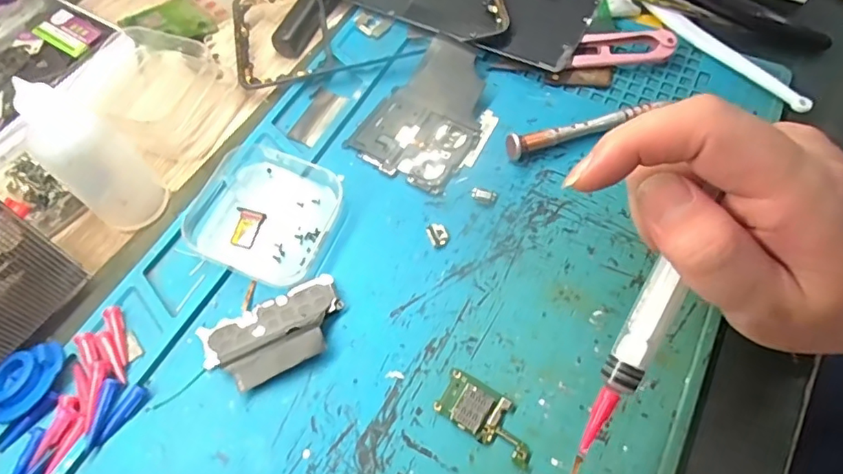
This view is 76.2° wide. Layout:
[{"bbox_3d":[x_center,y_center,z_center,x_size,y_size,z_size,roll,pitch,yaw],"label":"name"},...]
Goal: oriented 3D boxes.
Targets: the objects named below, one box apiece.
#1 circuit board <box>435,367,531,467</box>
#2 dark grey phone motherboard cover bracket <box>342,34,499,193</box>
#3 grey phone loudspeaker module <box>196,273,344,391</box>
[{"bbox_3d":[0.027,0.072,0.218,0.041,0.004,0.020,28,66,16],"label":"circuit board"},{"bbox_3d":[0.008,-0.067,0.292,0.061,0.008,0.087,31,76,15],"label":"dark grey phone motherboard cover bracket"},{"bbox_3d":[-0.063,0.043,0.236,0.061,0.008,0.035,-26,64,-11],"label":"grey phone loudspeaker module"}]

